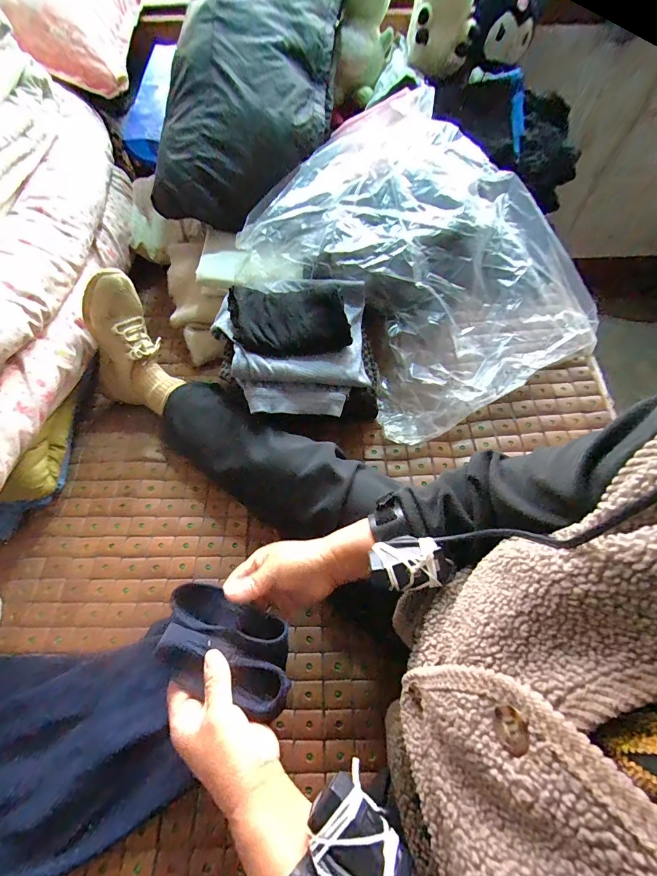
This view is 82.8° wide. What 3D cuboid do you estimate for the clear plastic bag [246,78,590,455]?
[{"bbox_3d":[0.169,-0.292,0.658,0.474,0.229,0.528,-39,68,-19],"label":"clear plastic bag"}]

